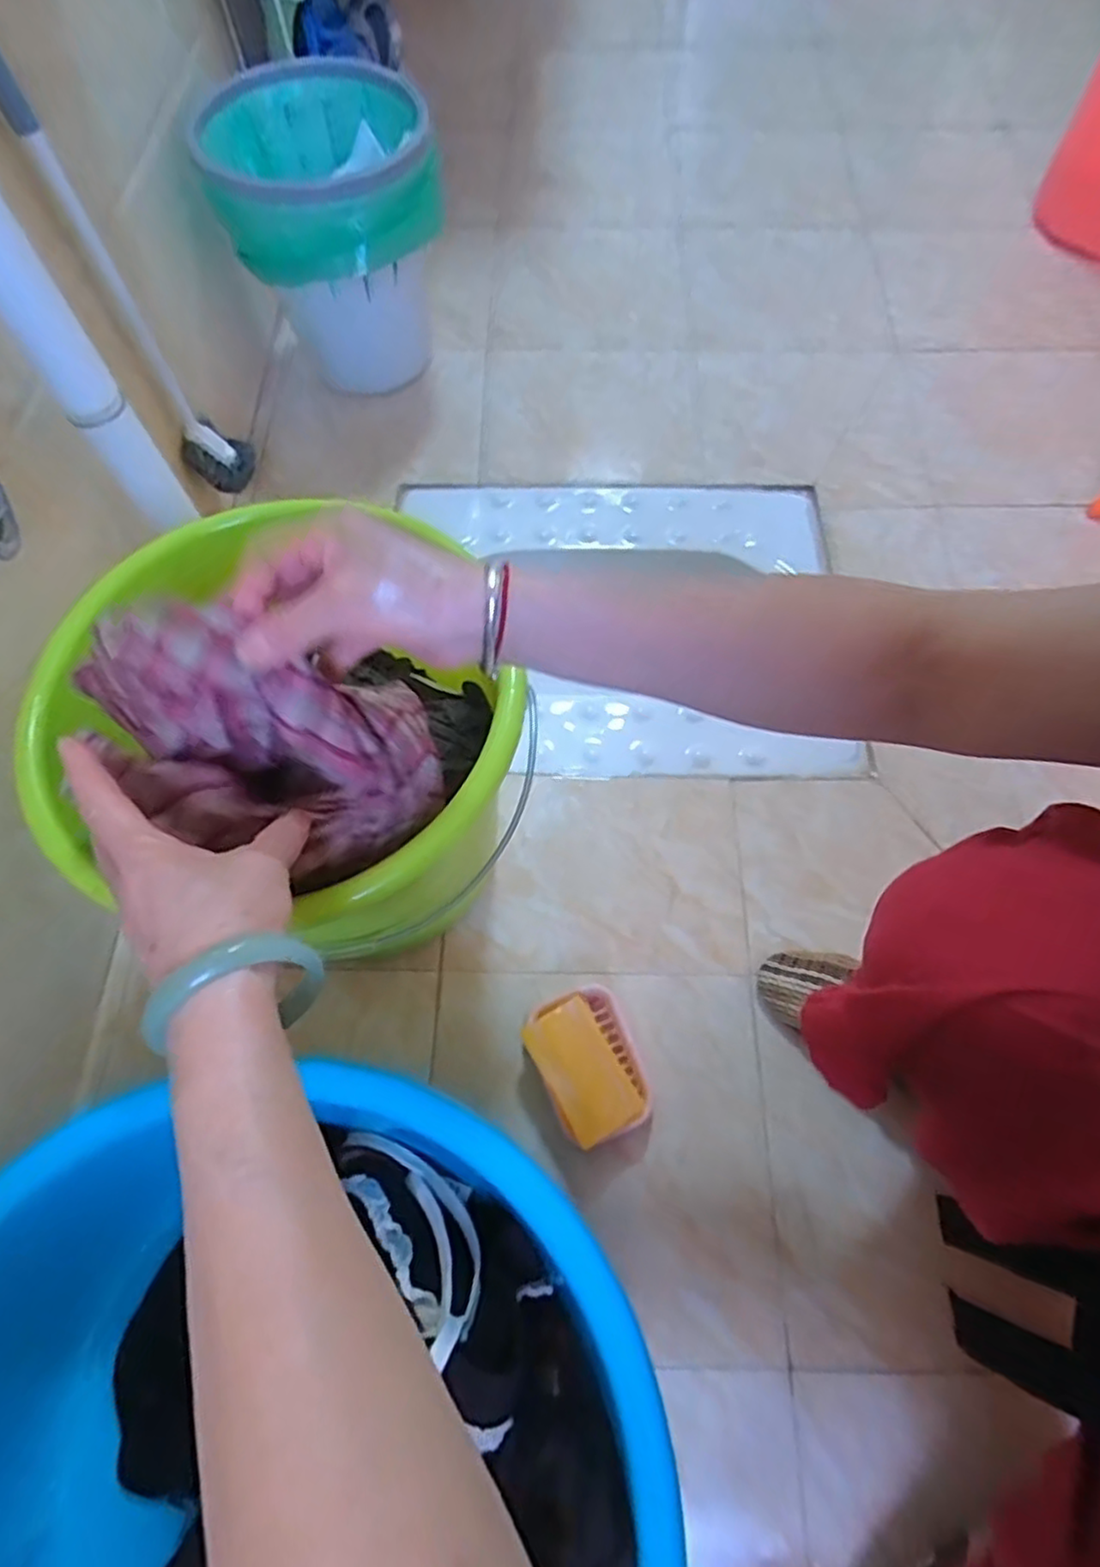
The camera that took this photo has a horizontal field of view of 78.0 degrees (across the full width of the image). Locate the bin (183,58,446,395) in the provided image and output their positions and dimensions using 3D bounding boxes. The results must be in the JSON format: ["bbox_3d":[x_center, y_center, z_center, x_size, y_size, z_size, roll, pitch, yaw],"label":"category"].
[{"bbox_3d":[-0.260,-0.657,0.863,0.243,0.301,0.253,-15,69,-6],"label":"bin"}]

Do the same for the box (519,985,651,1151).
[{"bbox_3d":[0.033,0.245,0.594,0.087,0.061,0.118,-20,69,-9],"label":"box"}]

